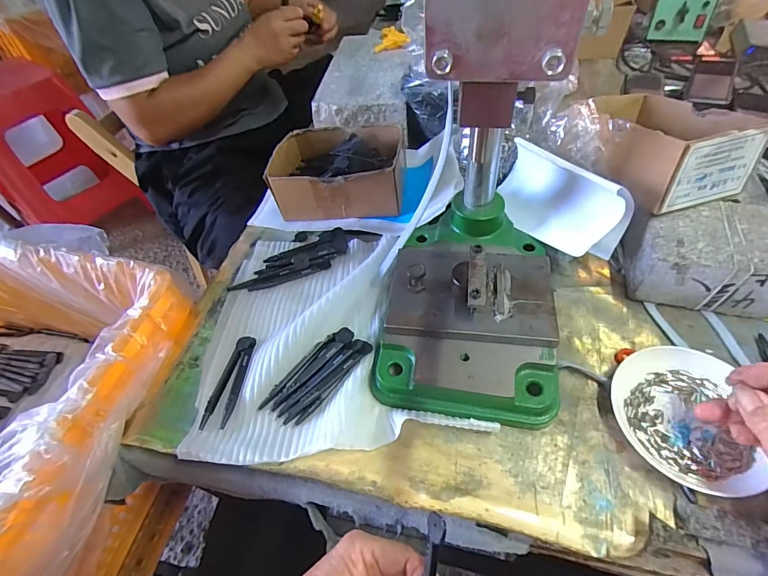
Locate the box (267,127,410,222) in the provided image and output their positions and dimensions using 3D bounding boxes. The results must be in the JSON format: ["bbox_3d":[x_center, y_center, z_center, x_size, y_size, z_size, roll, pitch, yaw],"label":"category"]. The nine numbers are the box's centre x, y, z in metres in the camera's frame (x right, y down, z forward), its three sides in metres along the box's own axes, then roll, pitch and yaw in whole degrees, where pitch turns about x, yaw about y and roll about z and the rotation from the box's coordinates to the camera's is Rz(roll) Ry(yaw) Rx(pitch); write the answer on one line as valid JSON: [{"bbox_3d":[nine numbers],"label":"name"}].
[{"bbox_3d":[-0.057,-0.153,0.538,0.163,0.076,0.130,4,49,8],"label":"box"}]

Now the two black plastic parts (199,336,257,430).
[{"bbox_3d":[-0.149,0.088,0.386,0.026,0.005,0.097,1,46,5],"label":"two black plastic parts"}]

